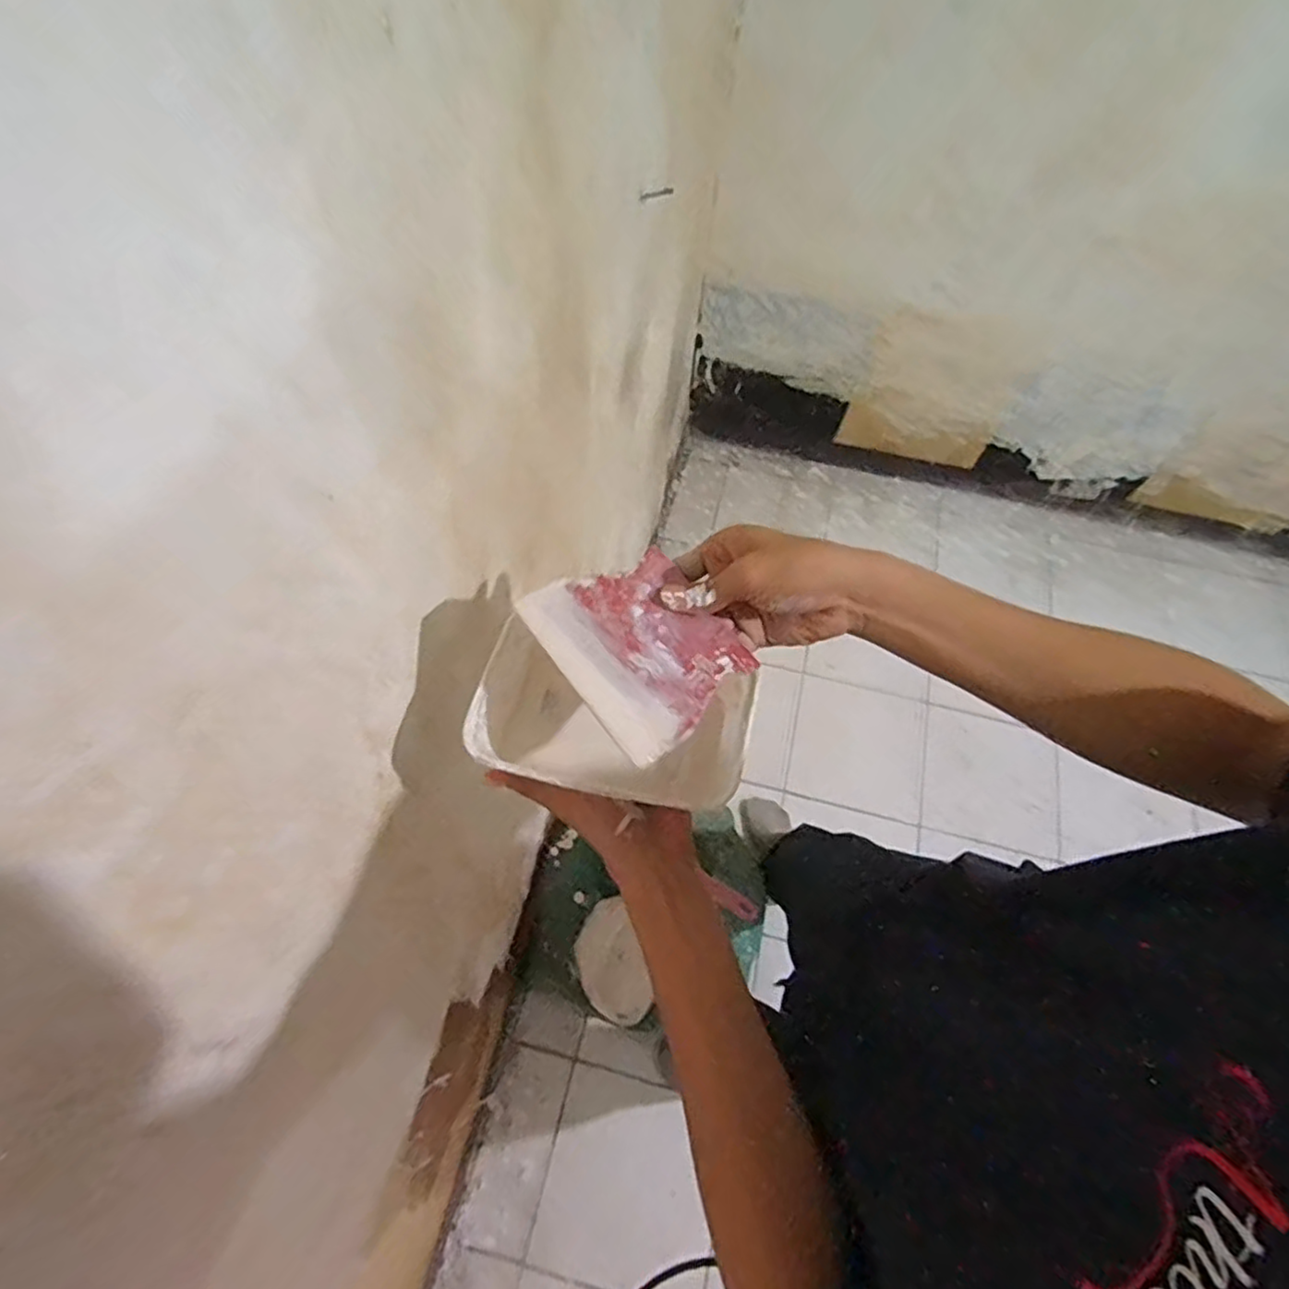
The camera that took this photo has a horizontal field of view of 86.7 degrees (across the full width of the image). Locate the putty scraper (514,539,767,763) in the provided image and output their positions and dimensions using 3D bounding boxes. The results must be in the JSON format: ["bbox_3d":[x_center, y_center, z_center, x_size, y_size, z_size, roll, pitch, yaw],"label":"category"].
[{"bbox_3d":[-0.001,-0.001,0.412,0.103,0.005,0.117,-32,74,-28],"label":"putty scraper"}]

